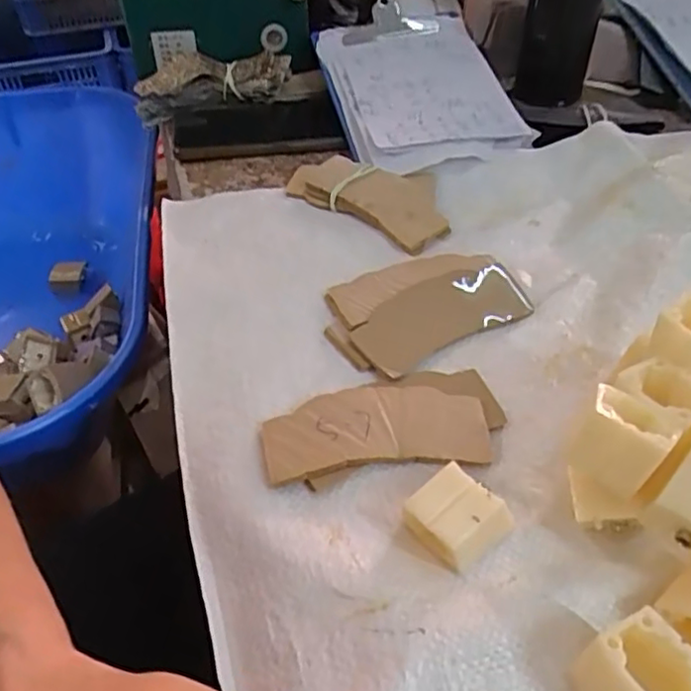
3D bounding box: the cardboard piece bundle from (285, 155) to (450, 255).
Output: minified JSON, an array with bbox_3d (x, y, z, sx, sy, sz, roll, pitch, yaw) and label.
[{"bbox_3d":[0.023,-0.114,0.483,0.130,0.018,0.069,31,52,28],"label":"cardboard piece bundle"}]

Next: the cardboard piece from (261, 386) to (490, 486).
[{"bbox_3d":[0.015,0.042,0.331,0.111,0.009,0.050,-6,45,-6],"label":"cardboard piece"}]

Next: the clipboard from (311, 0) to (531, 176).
[{"bbox_3d":[0.061,-0.225,0.562,0.144,0.018,0.198,-10,57,-8],"label":"clipboard"}]

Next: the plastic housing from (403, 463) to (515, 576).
[{"bbox_3d":[0.049,0.077,0.284,0.030,0.023,0.038,-32,52,-28],"label":"plastic housing"}]

